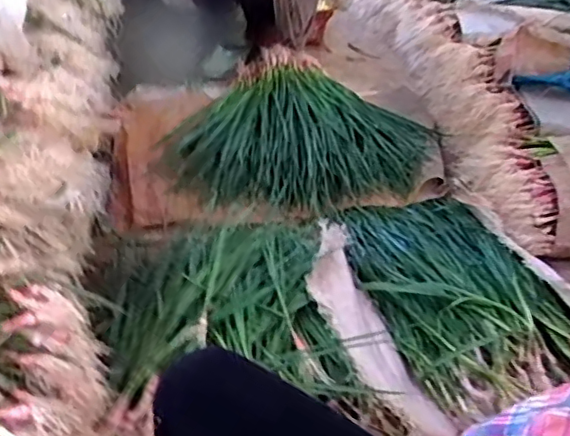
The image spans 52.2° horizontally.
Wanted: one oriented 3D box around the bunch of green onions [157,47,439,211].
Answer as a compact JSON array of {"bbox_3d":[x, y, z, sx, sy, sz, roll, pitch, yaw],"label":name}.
[{"bbox_3d":[0.018,-0.205,1.473,0.600,0.121,0.577,32,50,30],"label":"bunch of green onions"}]

